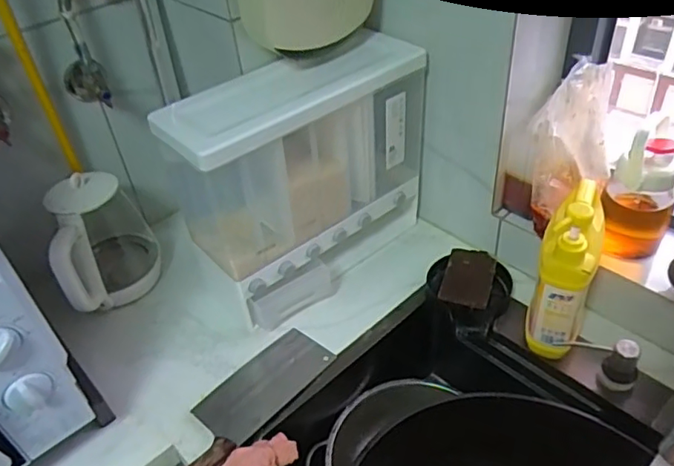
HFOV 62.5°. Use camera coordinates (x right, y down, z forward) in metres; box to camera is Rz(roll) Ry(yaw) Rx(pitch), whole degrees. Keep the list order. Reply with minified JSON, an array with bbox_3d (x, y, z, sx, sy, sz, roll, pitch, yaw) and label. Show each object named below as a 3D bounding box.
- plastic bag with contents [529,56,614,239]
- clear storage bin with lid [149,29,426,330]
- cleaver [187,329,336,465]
[{"bbox_3d":[0.331,-0.118,0.790,0.138,0.207,0.095,-12,40,-8],"label":"plastic bag with contents"},{"bbox_3d":[-0.042,-0.078,0.856,0.392,0.337,0.158,-30,46,-26],"label":"clear storage bin with lid"},{"bbox_3d":[-0.136,0.228,0.732,0.094,0.030,0.302,26,48,32],"label":"cleaver"}]

